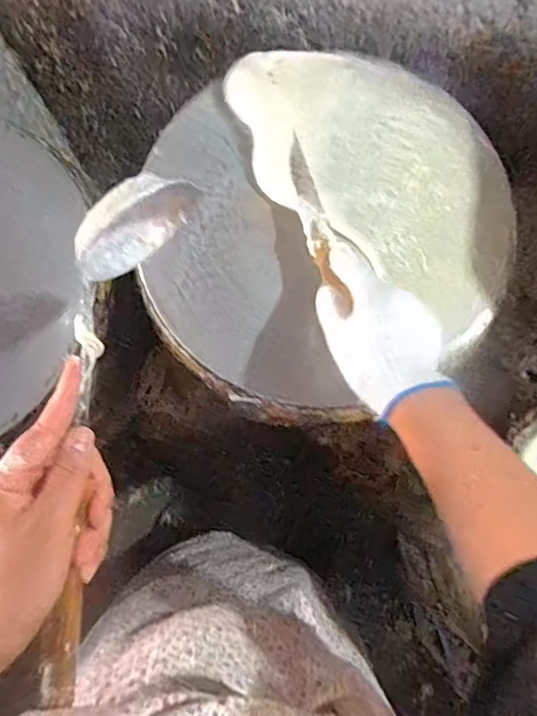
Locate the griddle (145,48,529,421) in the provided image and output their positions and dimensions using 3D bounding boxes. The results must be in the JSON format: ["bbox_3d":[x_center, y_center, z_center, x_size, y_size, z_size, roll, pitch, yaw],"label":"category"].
[{"bbox_3d":[0.056,-0.148,0.539,0.379,0.037,0.363,0,79,0],"label":"griddle"}]

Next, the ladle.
[{"bbox_3d":[-0.108,0.041,0.329,0.054,0.093,0.332,7,79,2],"label":"ladle"}]

